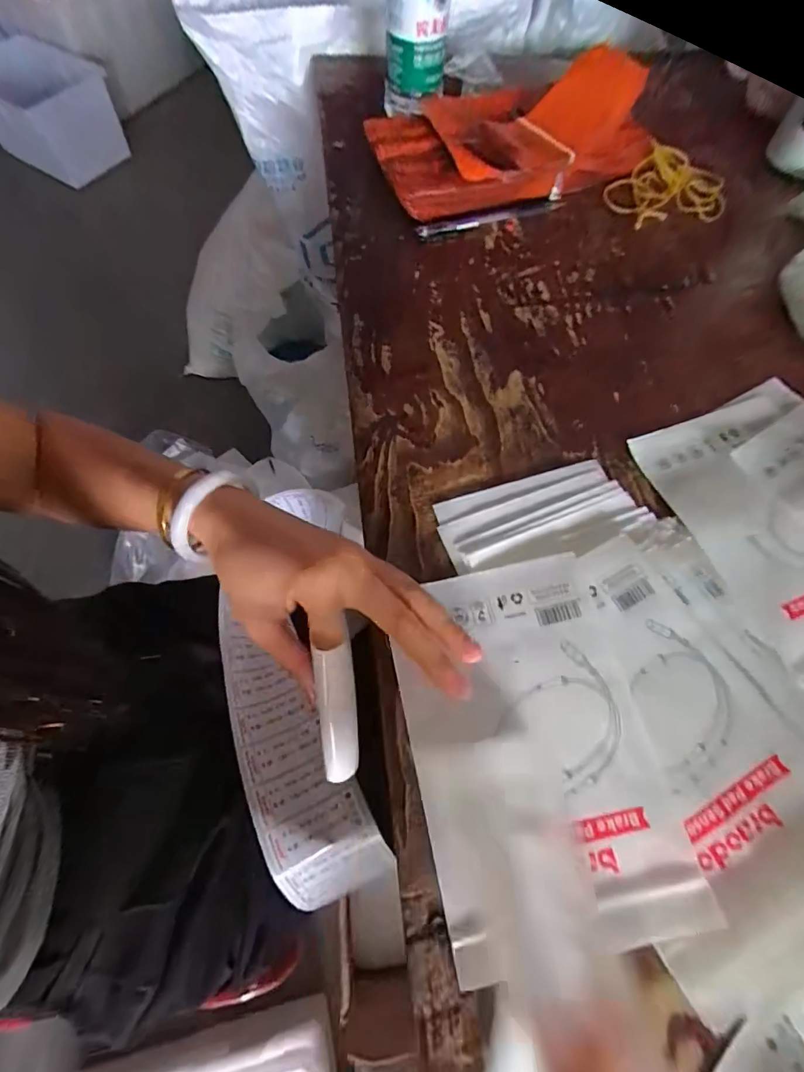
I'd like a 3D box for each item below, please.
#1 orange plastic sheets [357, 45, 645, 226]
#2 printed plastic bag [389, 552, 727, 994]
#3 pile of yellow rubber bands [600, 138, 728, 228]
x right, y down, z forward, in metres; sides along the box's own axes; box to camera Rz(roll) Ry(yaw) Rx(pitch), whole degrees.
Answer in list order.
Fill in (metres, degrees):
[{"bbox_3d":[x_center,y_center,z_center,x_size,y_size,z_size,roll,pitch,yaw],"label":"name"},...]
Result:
[{"bbox_3d":[0.094,-0.420,0.459,0.247,0.079,0.174,-21,68,-10],"label":"orange plastic sheets"},{"bbox_3d":[0.073,0.111,0.254,0.130,0.027,0.197,-10,66,-9],"label":"printed plastic bag"},{"bbox_3d":[0.276,-0.356,0.463,0.123,0.027,0.082,-19,68,-9],"label":"pile of yellow rubber bands"}]

